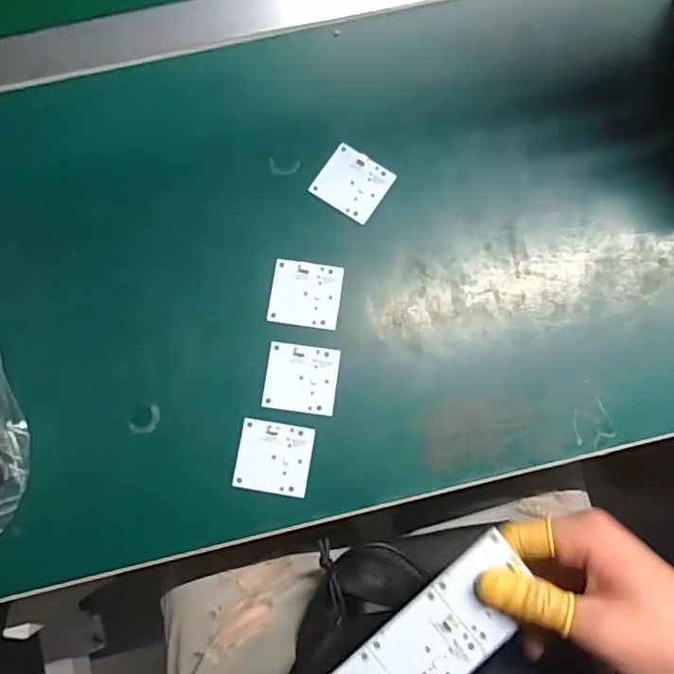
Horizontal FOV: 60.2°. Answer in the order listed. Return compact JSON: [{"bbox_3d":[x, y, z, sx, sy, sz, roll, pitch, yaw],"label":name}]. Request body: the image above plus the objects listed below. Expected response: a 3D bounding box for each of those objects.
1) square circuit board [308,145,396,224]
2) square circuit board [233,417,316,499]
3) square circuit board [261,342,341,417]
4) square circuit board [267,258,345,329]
[{"bbox_3d":[0.011,-0.110,0.415,0.048,0.004,0.044,33,82,4],"label":"square circuit board"},{"bbox_3d":[-0.041,0.079,0.378,0.047,0.004,0.044,9,81,0],"label":"square circuit board"},{"bbox_3d":[-0.024,0.027,0.387,0.047,0.004,0.044,8,81,0],"label":"square circuit board"},{"bbox_3d":[-0.021,-0.030,0.397,0.047,0.004,0.044,7,81,0],"label":"square circuit board"}]

